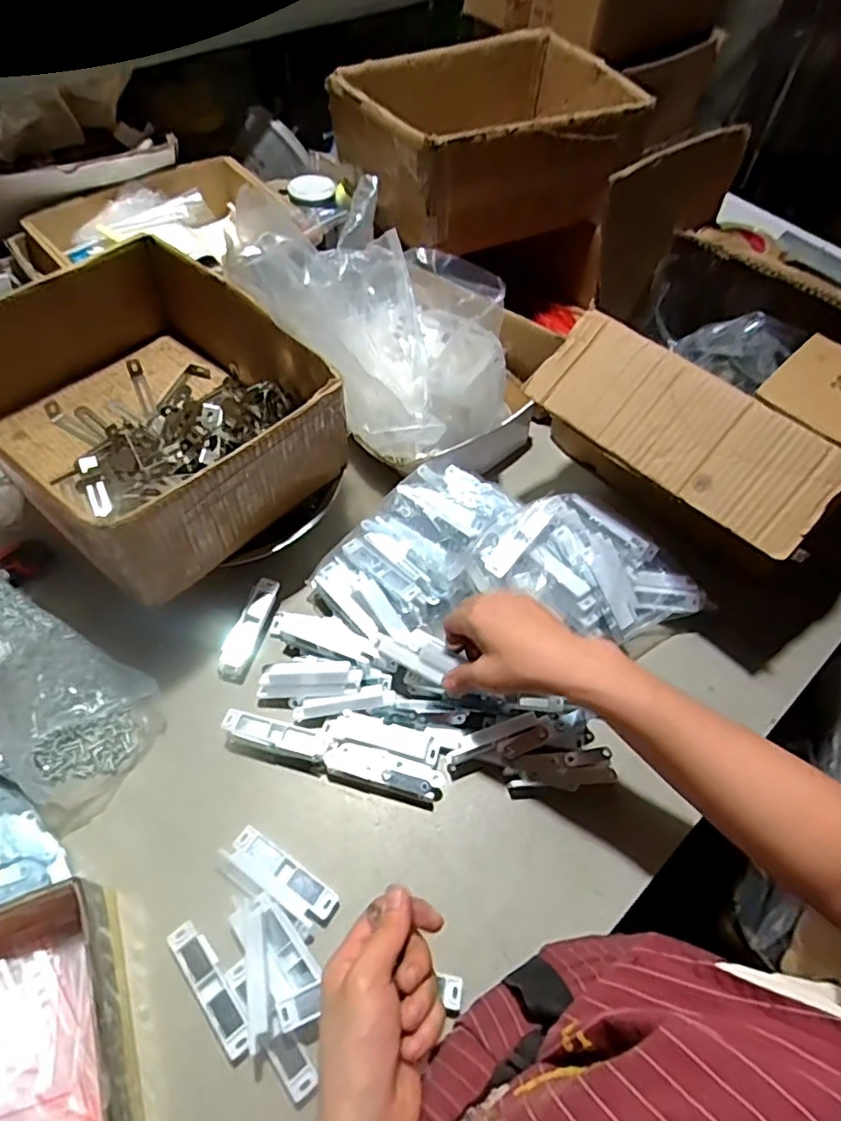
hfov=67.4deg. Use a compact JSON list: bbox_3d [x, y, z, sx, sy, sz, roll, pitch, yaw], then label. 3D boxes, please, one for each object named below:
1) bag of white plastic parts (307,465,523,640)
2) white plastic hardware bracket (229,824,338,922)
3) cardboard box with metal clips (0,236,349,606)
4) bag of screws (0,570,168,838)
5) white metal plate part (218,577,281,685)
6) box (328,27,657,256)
[{"bbox_3d":[0.001,-0.015,0.644,0.127,0.053,0.211,38,62,20],"label":"bag of white plastic parts"},{"bbox_3d":[-0.109,0.250,0.501,0.093,0.011,0.029,30,60,15],"label":"white plastic hardware bracket"},{"bbox_3d":[-0.253,-0.146,0.596,0.297,0.118,0.243,38,62,20],"label":"cardboard box with metal clips"},{"bbox_3d":[-0.346,0.111,0.542,0.223,0.086,0.138,27,59,13],"label":"bag of screws"},{"bbox_3d":[-0.167,0.067,0.617,0.029,0.010,0.105,17,70,7],"label":"white metal plate part"},{"bbox_3d":[0.086,-0.514,0.776,0.319,0.122,0.234,-31,64,-22],"label":"box"}]

